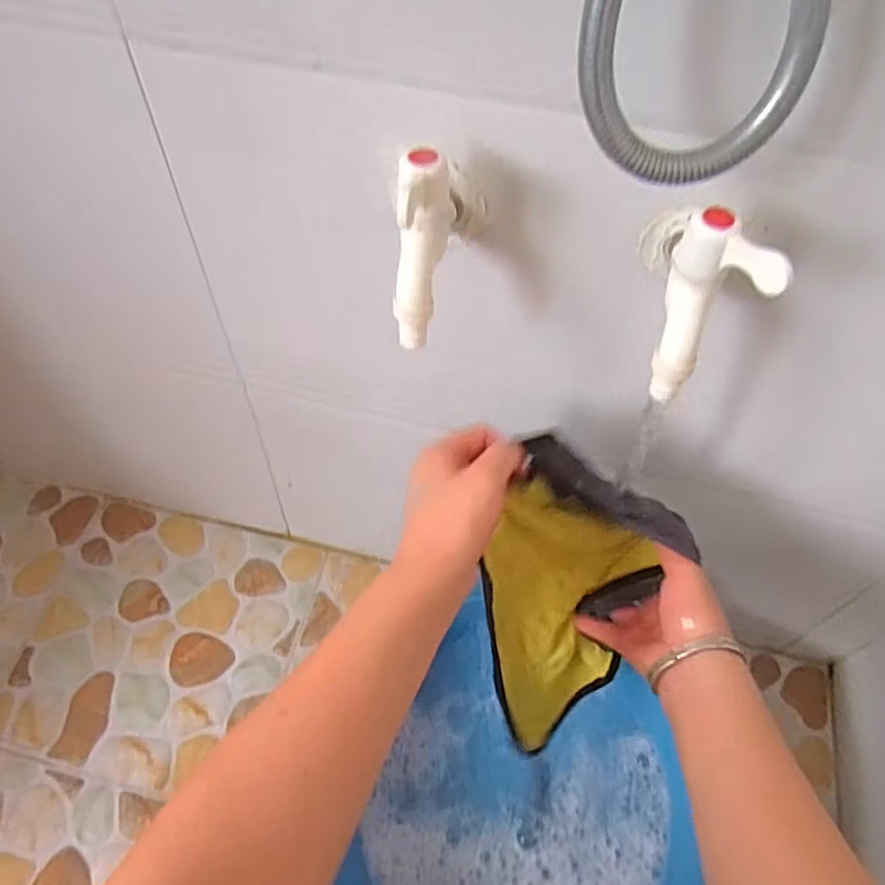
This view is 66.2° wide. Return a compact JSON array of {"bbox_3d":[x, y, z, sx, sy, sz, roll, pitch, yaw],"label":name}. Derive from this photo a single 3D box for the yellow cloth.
[{"bbox_3d":[0.102,0.140,0.549,0.142,0.335,0.052,-11,40,-9],"label":"yellow cloth"}]

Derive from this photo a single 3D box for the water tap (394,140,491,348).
[{"bbox_3d":[-0.010,-0.117,0.370,0.037,0.089,0.088,20,57,12],"label":"water tap"}]

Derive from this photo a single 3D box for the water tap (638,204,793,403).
[{"bbox_3d":[0.134,-0.082,0.355,0.037,0.093,0.081,2,55,0],"label":"water tap"}]

